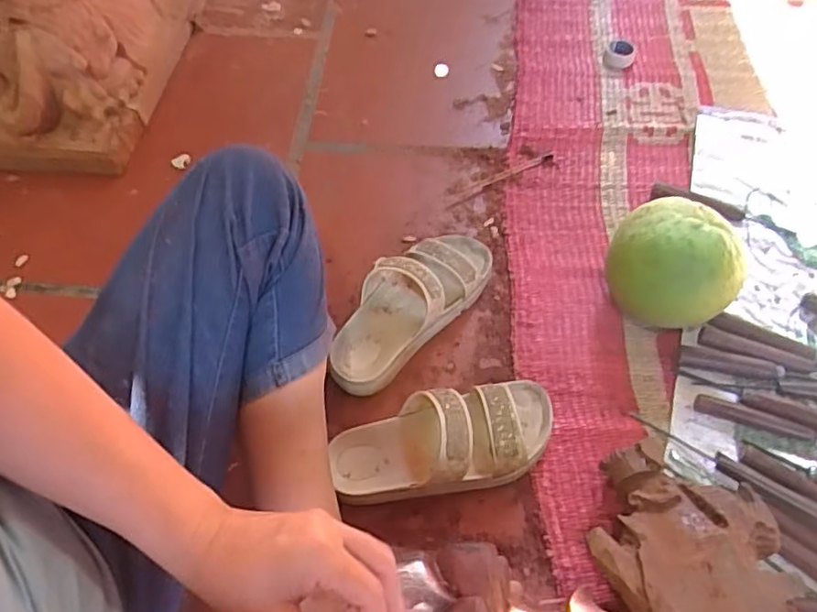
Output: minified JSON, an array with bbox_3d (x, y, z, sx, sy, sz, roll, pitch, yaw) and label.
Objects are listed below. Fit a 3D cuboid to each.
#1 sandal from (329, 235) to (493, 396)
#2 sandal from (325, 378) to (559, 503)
[{"bbox_3d":[0.000,-0.009,0.678,0.089,0.068,0.232,40,66,22],"label":"sandal"},{"bbox_3d":[0.036,0.126,0.589,0.216,0.064,0.089,-12,59,-7],"label":"sandal"}]

